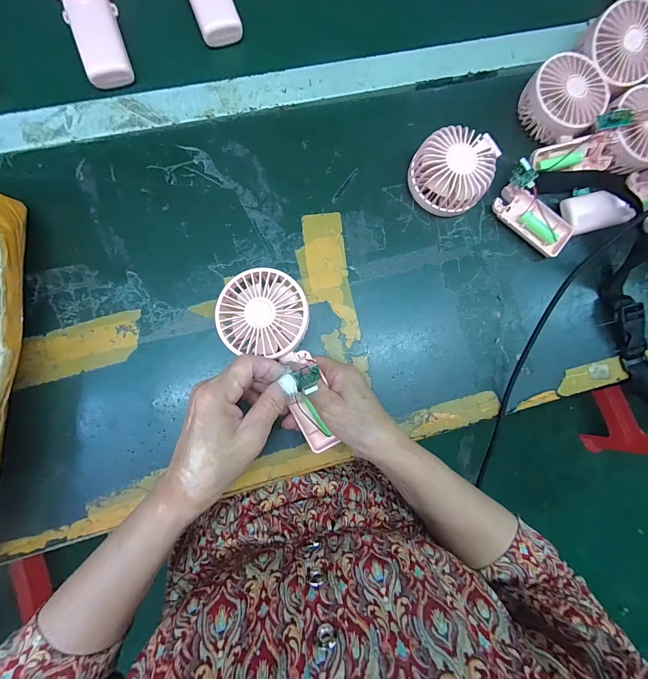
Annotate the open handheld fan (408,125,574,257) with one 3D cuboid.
[{"bbox_3d":[0.194,-0.168,0.359,0.200,0.045,0.091,18,84,-4],"label":"open handheld fan"}]

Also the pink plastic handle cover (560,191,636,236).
[{"bbox_3d":[0.318,-0.150,0.378,0.078,0.016,0.044,-13,87,-6],"label":"pink plastic handle cover"}]

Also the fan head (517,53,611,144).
[{"bbox_3d":[0.276,-0.276,0.373,0.080,0.040,0.086,0,85,-5],"label":"fan head"}]

